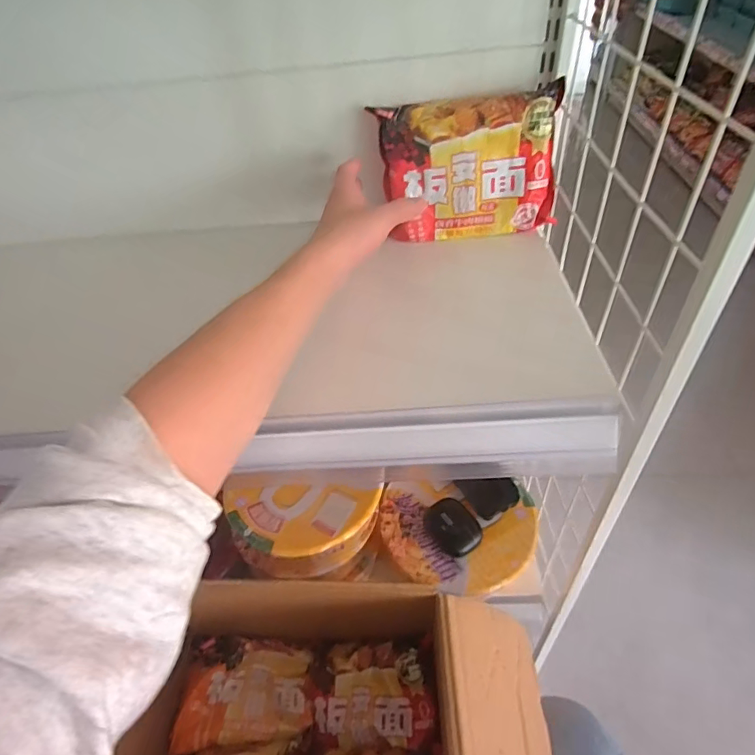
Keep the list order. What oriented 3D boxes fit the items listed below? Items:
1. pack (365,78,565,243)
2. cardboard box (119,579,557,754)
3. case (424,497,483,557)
[{"bbox_3d":[0.089,-0.209,0.489,0.168,0.126,0.048,-3,33,4],"label":"pack"},{"bbox_3d":[-0.053,0.349,0.429,0.401,0.211,0.251,0,47,7],"label":"cardboard box"},{"bbox_3d":[0.078,0.154,0.505,0.045,0.023,0.059,-29,50,-20],"label":"case"}]

